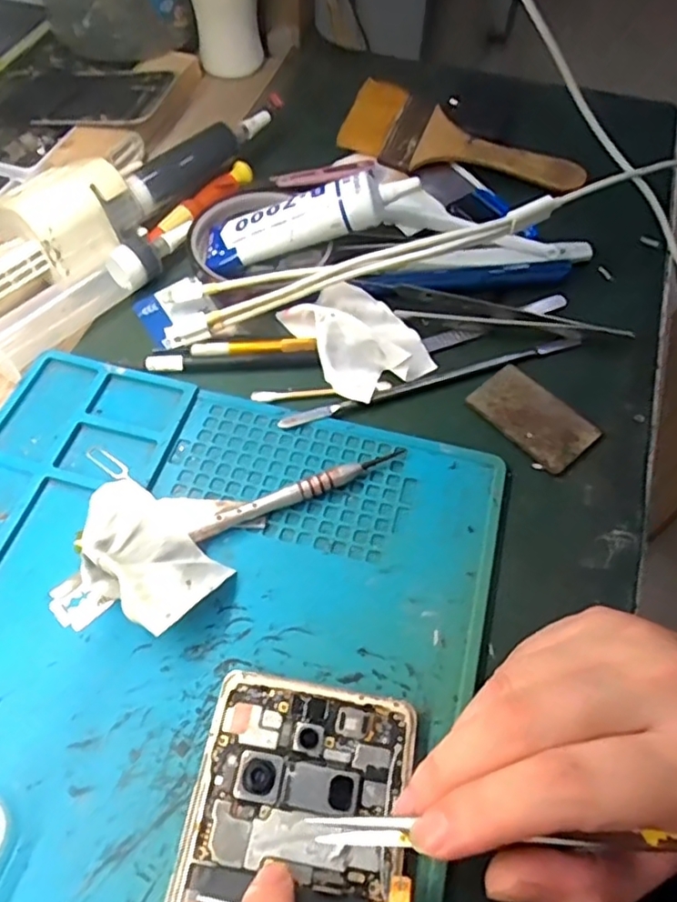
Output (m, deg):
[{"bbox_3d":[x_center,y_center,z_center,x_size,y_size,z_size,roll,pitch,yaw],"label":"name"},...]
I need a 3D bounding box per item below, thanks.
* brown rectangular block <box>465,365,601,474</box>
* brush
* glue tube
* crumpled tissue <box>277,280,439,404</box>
[{"bbox_3d":[0.098,-0.018,0.313,0.037,0.004,0.059,-36,65,-21],"label":"brown rectangular block"},{"bbox_3d":[0.083,-0.206,0.426,0.163,0.014,0.061,24,75,8],"label":"brush"},{"bbox_3d":[-0.018,-0.132,0.351,0.123,0.019,0.034,-14,57,13],"label":"glue tube"},{"bbox_3d":[0.009,-0.066,0.330,0.054,0.024,0.072,-32,63,-19],"label":"crumpled tissue"}]

